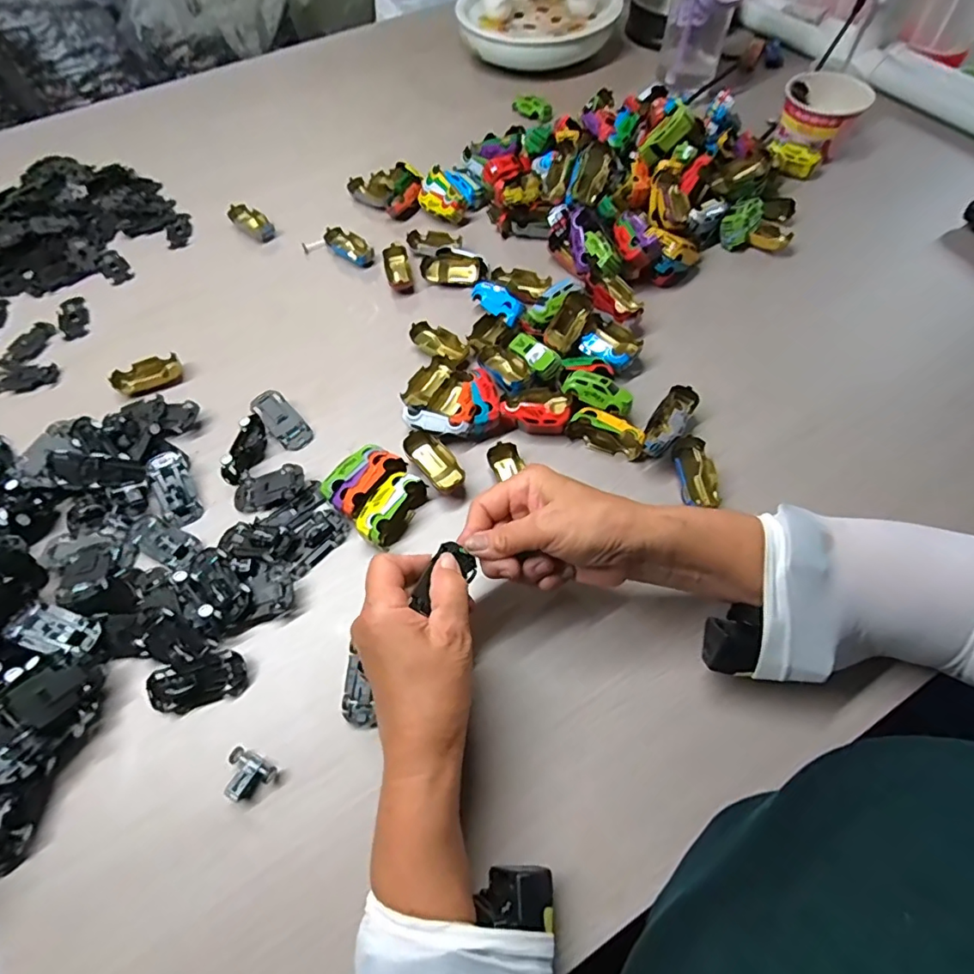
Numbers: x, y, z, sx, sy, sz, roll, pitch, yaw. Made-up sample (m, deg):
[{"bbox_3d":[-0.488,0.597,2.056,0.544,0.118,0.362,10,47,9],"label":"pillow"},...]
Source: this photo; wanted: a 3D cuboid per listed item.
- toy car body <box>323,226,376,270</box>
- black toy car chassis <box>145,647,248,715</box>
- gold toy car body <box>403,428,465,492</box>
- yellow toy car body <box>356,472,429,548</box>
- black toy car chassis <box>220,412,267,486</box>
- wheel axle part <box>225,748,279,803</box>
[{"bbox_3d":[-0.160,-0.283,0.610,0.066,0.016,0.031,39,69,22],"label":"toy car body"},{"bbox_3d":[-0.207,0.139,0.374,0.063,0.020,0.032,-17,61,-7],"label":"black toy car chassis"},{"bbox_3d":[-0.045,-0.022,0.452,0.031,0.018,0.069,-34,64,-16],"label":"gold toy car body"},{"bbox_3d":[-0.081,0.016,0.431,0.032,0.028,0.065,27,65,17],"label":"yellow toy car body"},{"bbox_3d":[-0.215,-0.036,0.462,0.017,0.027,0.067,6,60,6],"label":"black toy car chassis"},{"bbox_3d":[-0.160,0.193,0.345,0.032,0.016,0.025,25,64,16],"label":"wheel axle part"}]

